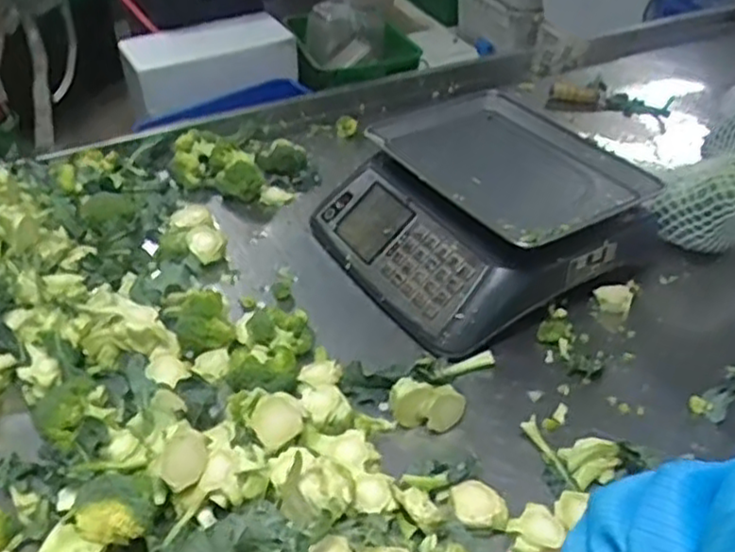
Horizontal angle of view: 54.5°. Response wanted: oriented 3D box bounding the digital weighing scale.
[{"bbox_3d":[0.130,-0.086,0.926,0.333,0.129,0.339,-24,45,-26],"label":"digital weighing scale"}]

